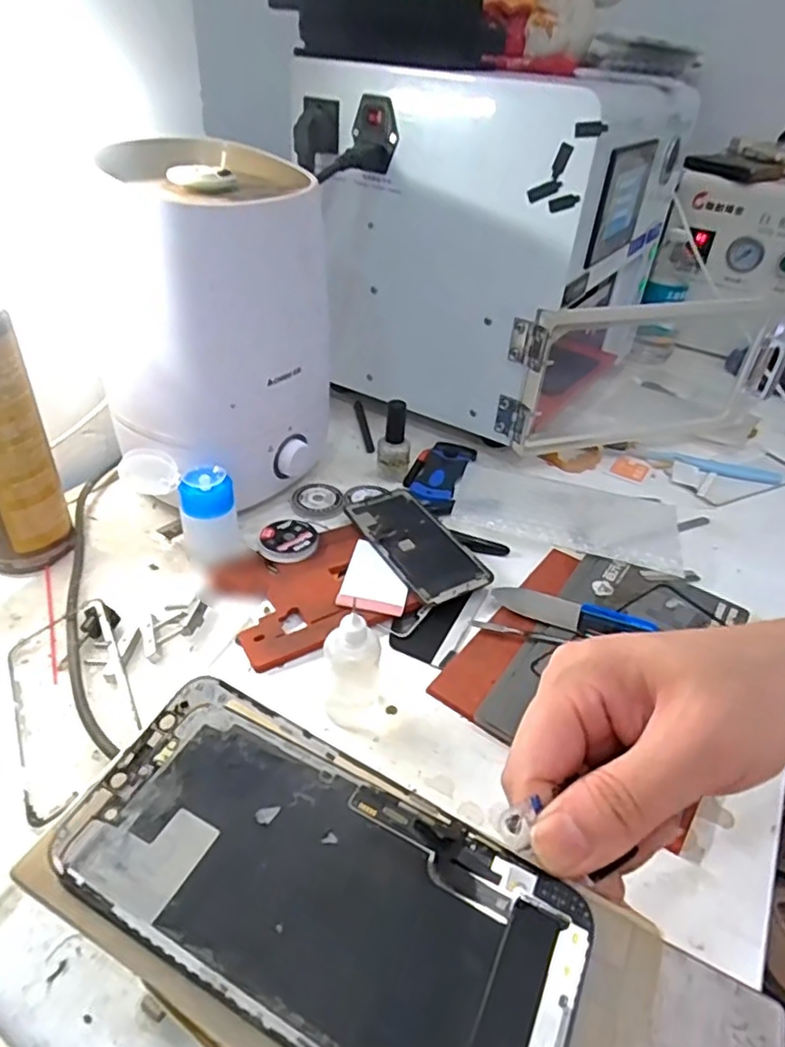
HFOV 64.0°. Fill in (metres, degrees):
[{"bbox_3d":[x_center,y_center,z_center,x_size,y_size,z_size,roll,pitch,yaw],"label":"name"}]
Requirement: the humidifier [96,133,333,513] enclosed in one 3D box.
[{"bbox_3d":[-0.139,-0.150,0.525,0.175,0.259,0.154,-2,38,-10],"label":"humidifier"}]

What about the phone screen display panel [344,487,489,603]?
[{"bbox_3d":[0.020,0.015,0.531,0.067,0.009,0.139,-17,42,-27],"label":"phone screen display panel"}]

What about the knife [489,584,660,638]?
[{"bbox_3d":[0.136,0.068,0.478,0.118,0.006,0.032,16,38,14],"label":"knife"}]

